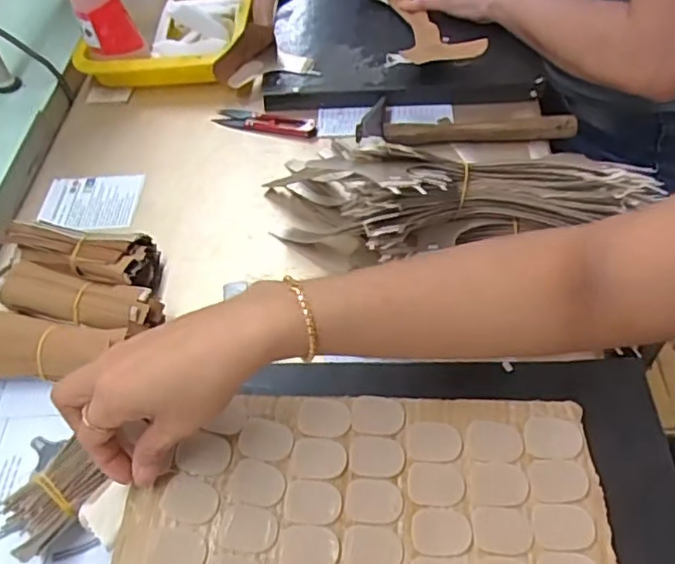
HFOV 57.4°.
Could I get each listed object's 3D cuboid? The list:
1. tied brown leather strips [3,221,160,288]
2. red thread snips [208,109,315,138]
[{"bbox_3d":[-0.223,-0.018,0.536,0.137,0.044,0.057,7,53,11],"label":"tied brown leather strips"},{"bbox_3d":[-0.080,-0.175,0.676,0.114,0.010,0.026,9,53,13],"label":"red thread snips"}]

